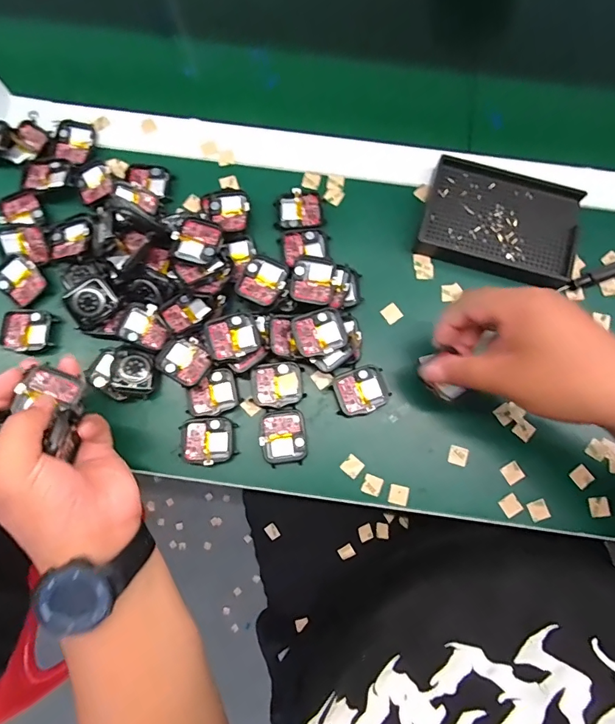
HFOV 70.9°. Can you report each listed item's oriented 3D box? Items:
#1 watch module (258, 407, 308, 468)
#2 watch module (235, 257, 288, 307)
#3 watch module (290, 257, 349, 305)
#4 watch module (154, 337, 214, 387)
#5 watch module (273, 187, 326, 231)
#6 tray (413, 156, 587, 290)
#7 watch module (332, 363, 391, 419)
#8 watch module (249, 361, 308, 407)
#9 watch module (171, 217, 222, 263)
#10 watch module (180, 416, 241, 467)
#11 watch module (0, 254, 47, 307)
[{"bbox_3d":[-0.020,0.063,0.366,0.037,0.008,0.046,-9,79,-2],"label":"watch module"},{"bbox_3d":[-0.039,-0.069,0.370,0.039,0.005,0.040,21,79,6],"label":"watch module"},{"bbox_3d":[0.009,-0.070,0.373,0.045,0.007,0.042,1,79,-2],"label":"watch module"},{"bbox_3d":[-0.104,-0.002,0.365,0.042,0.010,0.037,34,80,6],"label":"watch module"},{"bbox_3d":[-0.008,-0.141,0.403,0.044,0.010,0.038,-3,79,-1],"label":"watch module"},{"bbox_3d":[0.175,-0.126,0.399,0.134,0.023,0.097,16,79,3],"label":"tray"},{"bbox_3d":[0.046,0.025,0.372,0.044,0.008,0.039,-18,79,-4],"label":"watch module"},{"bbox_3d":[-0.025,0.019,0.374,0.044,0.011,0.037,-7,79,-2],"label":"watch module"},{"bbox_3d":[-0.094,-0.105,0.369,0.036,0.010,0.040,13,79,2],"label":"watch module"},{"bbox_3d":[-0.083,0.066,0.366,0.044,0.009,0.038,-3,79,-1],"label":"watch module"},{"bbox_3d":[-0.254,-0.074,0.379,0.042,0.006,0.035,43,82,7],"label":"watch module"}]

